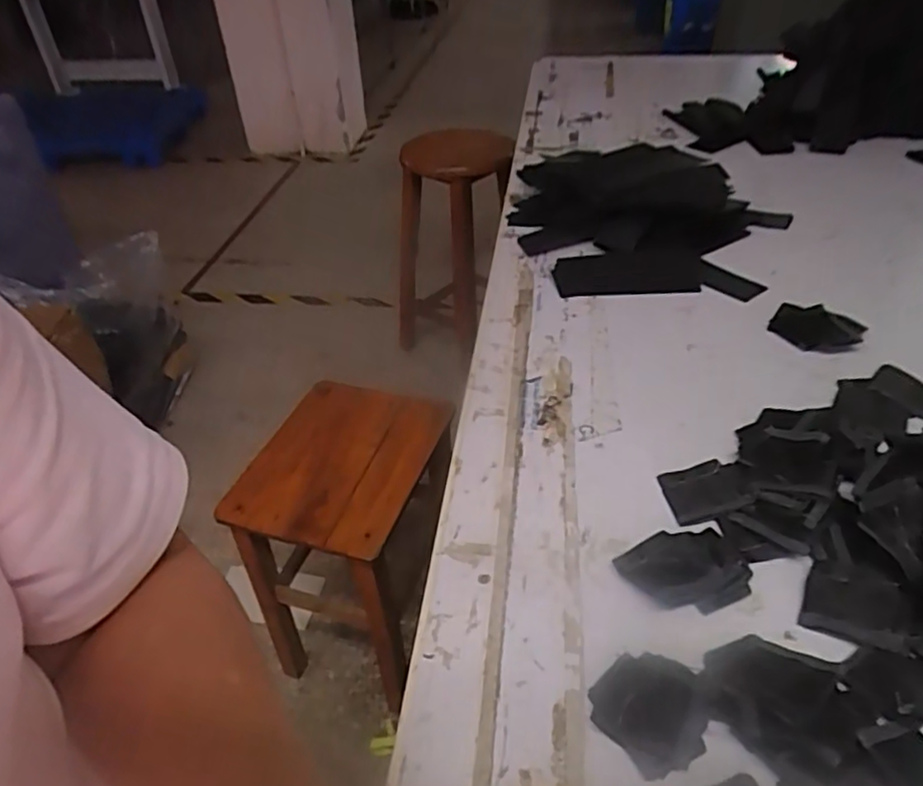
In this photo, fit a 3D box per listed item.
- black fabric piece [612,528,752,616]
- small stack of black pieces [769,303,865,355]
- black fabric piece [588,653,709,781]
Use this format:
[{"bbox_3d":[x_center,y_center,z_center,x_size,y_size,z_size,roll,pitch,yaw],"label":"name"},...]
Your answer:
[{"bbox_3d":[0.145,0.113,0.419,0.076,0.013,0.054,-16,40,-16],"label":"black fabric piece"},{"bbox_3d":[0.338,-0.062,0.632,0.063,0.011,0.080,-27,44,-28],"label":"small stack of black pieces"},{"bbox_3d":[0.101,0.167,0.351,0.058,0.009,0.058,-8,35,6],"label":"black fabric piece"}]

